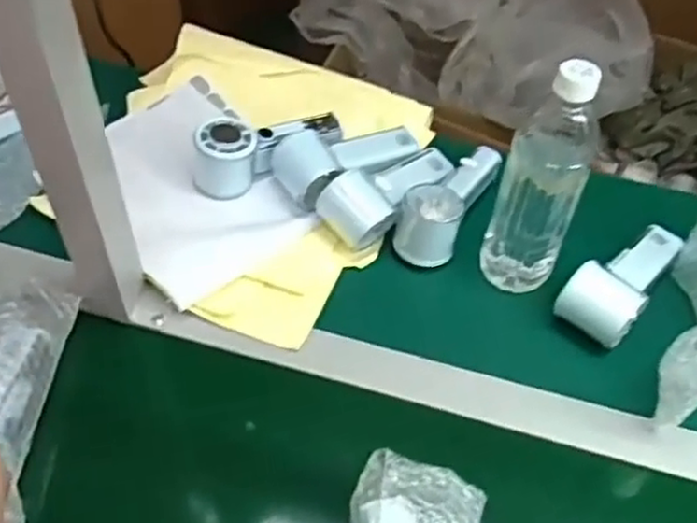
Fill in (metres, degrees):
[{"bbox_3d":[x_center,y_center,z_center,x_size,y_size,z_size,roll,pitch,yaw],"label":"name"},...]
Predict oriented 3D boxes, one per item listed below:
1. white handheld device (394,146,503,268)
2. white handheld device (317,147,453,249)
[{"bbox_3d":[0.098,-0.060,0.690,0.058,0.052,0.145,25,53,17],"label":"white handheld device"},{"bbox_3d":[0.043,-0.067,0.694,0.149,0.059,0.058,-34,59,-27],"label":"white handheld device"}]

